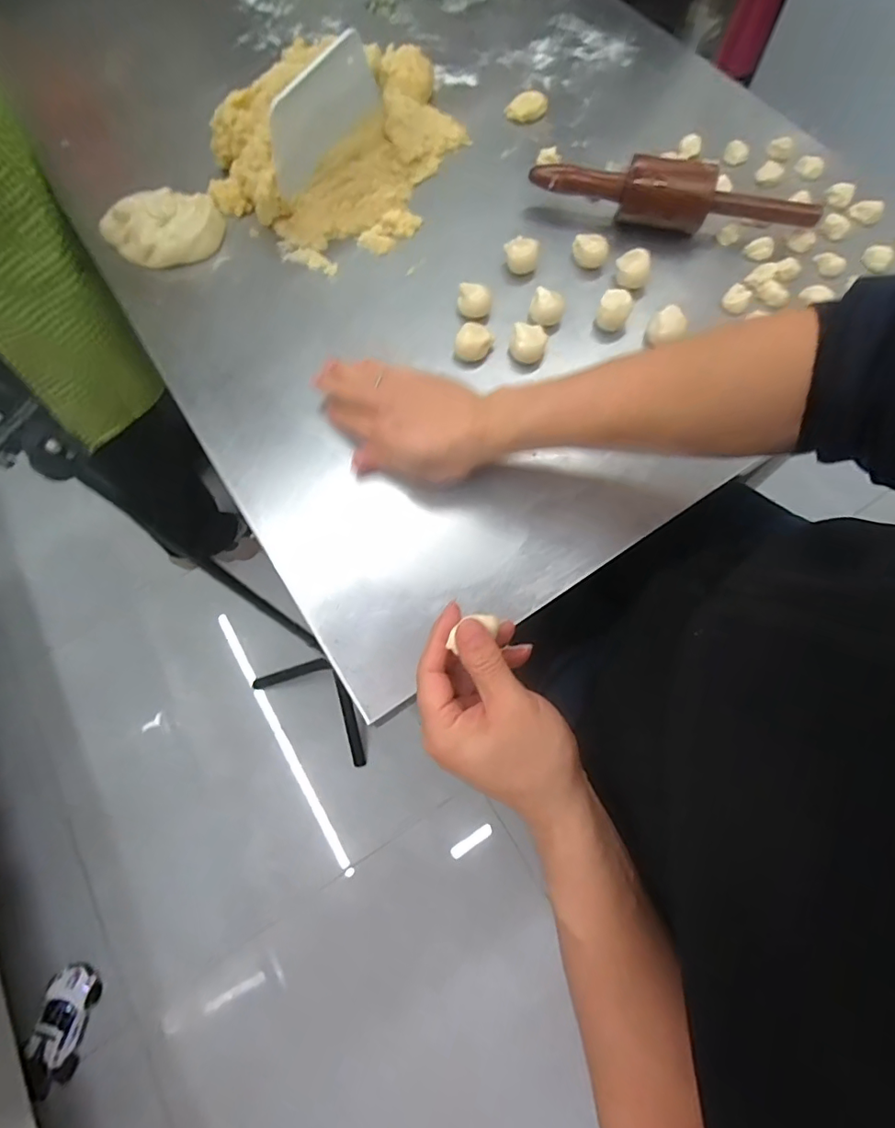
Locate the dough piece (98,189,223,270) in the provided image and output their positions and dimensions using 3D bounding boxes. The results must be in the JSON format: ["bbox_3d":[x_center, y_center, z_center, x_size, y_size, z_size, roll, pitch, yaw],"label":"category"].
[{"bbox_3d":[-0.319,-0.378,0.579,0.130,0.037,0.097,-15,72,-4],"label":"dough piece"}]

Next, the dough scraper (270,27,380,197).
[{"bbox_3d":[-0.129,-0.452,0.523,0.138,0.082,0.011,-39,81,4],"label":"dough scraper"}]

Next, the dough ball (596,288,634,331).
[{"bbox_3d":[0.169,-0.256,0.529,0.031,0.032,0.029,0,71,1],"label":"dough ball"}]

